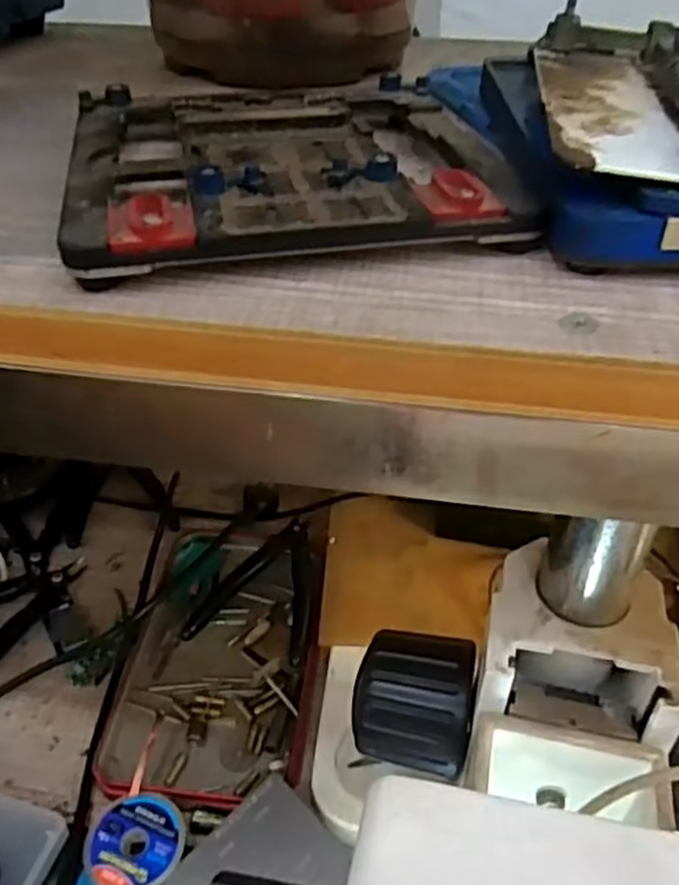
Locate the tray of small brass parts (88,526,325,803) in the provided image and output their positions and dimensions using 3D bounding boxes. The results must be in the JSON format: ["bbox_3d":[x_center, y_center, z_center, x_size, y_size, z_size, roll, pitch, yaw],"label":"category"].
[{"bbox_3d":[-0.067,0.117,0.446,0.107,0.020,0.184,3,39,4],"label":"tray of small brass parts"}]

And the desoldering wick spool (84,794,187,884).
[{"bbox_3d":[-0.097,0.194,0.360,0.045,0.014,0.044,0,39,0],"label":"desoldering wick spool"}]

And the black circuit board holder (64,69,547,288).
[{"bbox_3d":[-0.017,-0.084,0.221,0.117,0.016,0.119,-7,40,-8],"label":"black circuit board holder"}]

